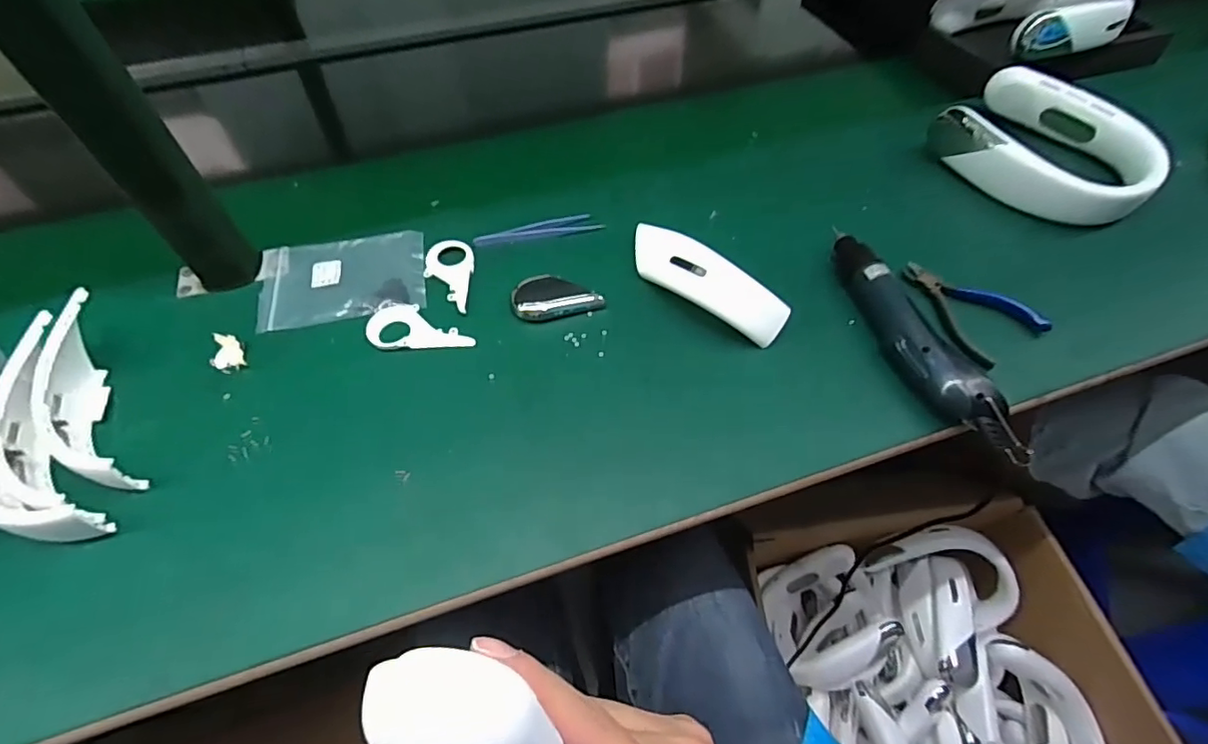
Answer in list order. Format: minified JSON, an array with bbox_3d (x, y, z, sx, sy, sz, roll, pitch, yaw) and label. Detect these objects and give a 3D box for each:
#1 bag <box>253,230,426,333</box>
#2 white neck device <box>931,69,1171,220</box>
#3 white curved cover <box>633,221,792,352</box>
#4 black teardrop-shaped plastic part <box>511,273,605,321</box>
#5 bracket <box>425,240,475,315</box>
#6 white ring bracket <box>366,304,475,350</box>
[{"bbox_3d":[-0.248,-0.092,0.525,0.152,0.010,0.105,-10,58,-6],"label":"bag"},{"bbox_3d":[0.485,-0.248,0.604,0.209,0.059,0.187,40,65,23],"label":"white neck device"},{"bbox_3d":[0.083,-0.085,0.488,0.169,0.047,0.047,37,64,22],"label":"white curved cover"},{"bbox_3d":[-0.044,-0.072,0.509,0.079,0.012,0.046,-9,57,-6],"label":"black teardrop-shaped plastic part"},{"bbox_3d":[-0.147,-0.092,0.523,0.046,0.006,0.090,-3,56,-2],"label":"bracket"},{"bbox_3d":[-0.162,-0.041,0.491,0.092,0.005,0.049,-4,56,-2],"label":"white ring bracket"}]

